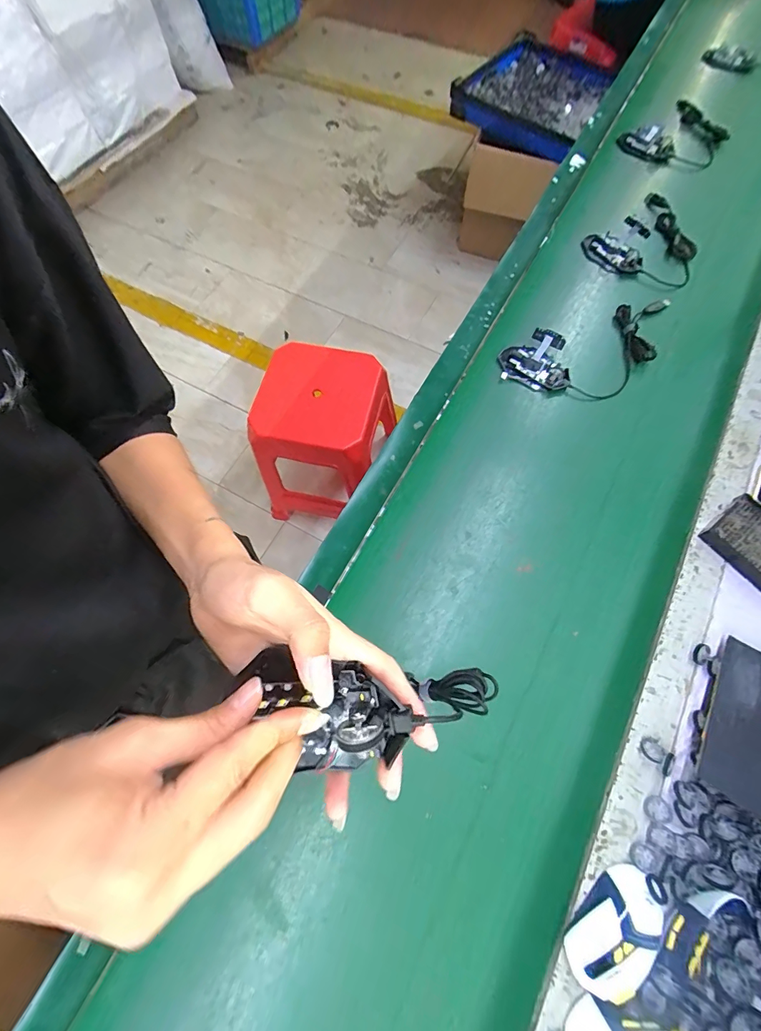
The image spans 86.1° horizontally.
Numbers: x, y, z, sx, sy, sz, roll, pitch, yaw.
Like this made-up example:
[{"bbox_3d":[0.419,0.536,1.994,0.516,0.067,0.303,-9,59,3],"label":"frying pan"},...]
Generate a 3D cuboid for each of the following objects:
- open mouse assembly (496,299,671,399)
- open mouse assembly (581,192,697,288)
[{"bbox_3d":[0.360,-0.268,0.679,0.313,0.035,0.143,-16,69,-3],"label":"open mouse assembly"},{"bbox_3d":[0.509,-0.510,0.763,0.187,0.059,0.183,-1,69,3],"label":"open mouse assembly"}]

